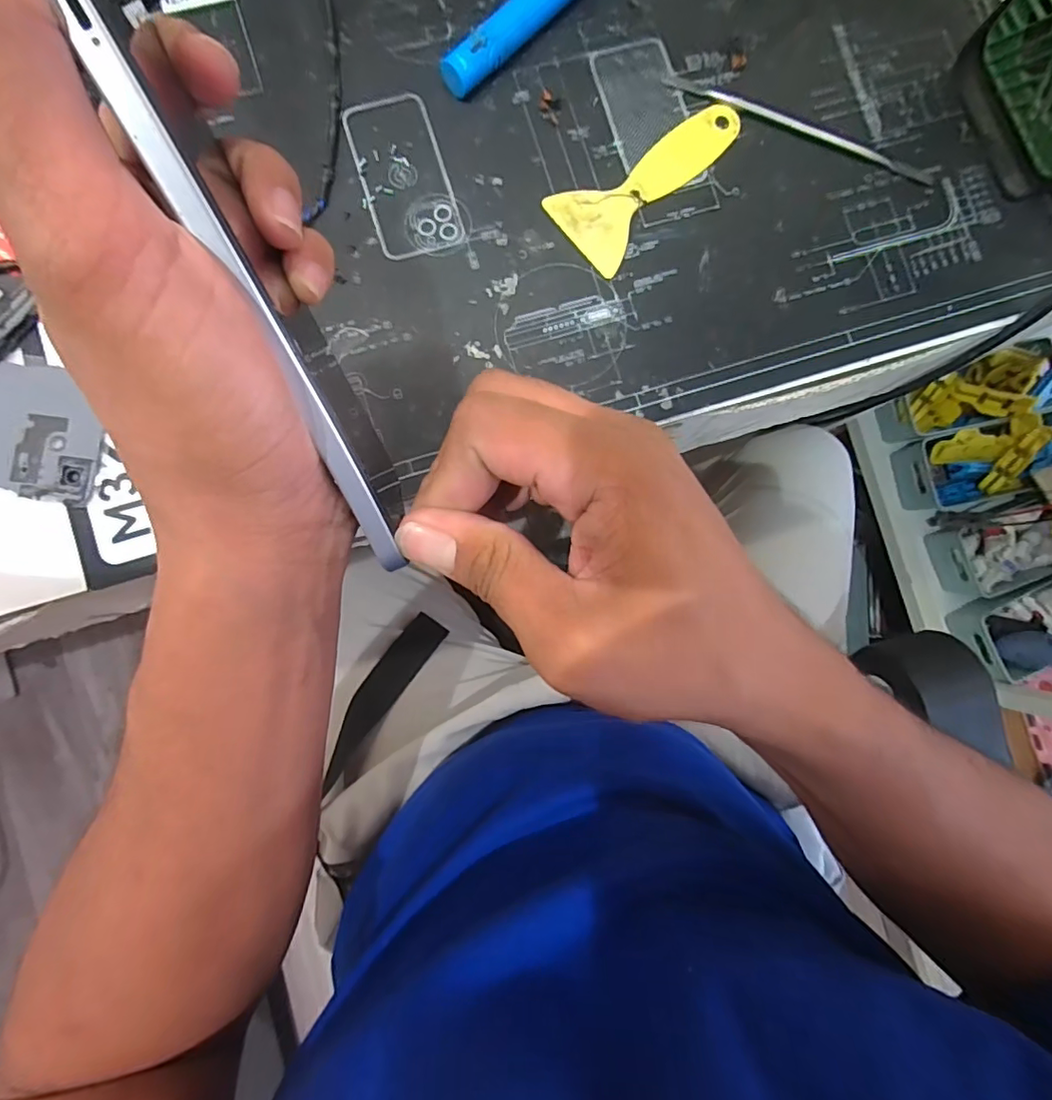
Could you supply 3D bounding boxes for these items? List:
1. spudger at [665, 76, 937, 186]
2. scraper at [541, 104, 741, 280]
[{"bbox_3d":[0.161,-0.245,0.312,0.166,0.006,0.009,19,86,-1],"label":"spudger"},{"bbox_3d":[0.074,-0.211,0.303,0.123,0.004,0.052,-39,89,-4],"label":"scraper"}]

